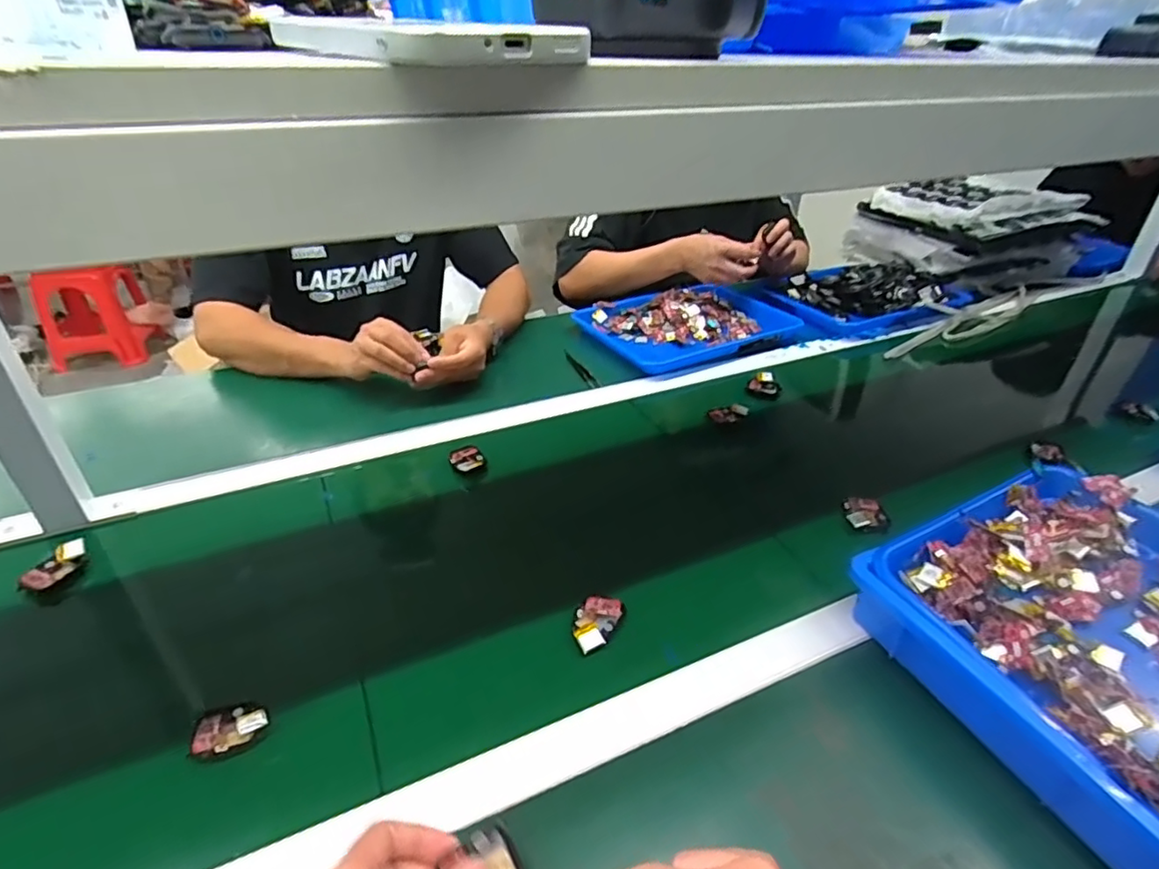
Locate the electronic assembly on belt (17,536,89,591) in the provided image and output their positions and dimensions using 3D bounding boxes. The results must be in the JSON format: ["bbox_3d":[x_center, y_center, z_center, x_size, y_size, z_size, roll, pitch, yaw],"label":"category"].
[{"bbox_3d":[-0.485,0.122,0.573,0.029,0.018,0.055,5,32,15],"label":"electronic assembly on belt"}]

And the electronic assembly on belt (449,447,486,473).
[{"bbox_3d":[-0.132,0.029,0.723,0.037,0.012,0.040,-14,38,-21],"label":"electronic assembly on belt"}]

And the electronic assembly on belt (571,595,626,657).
[{"bbox_3d":[0.012,0.162,0.528,0.038,0.012,0.059,16,38,19],"label":"electronic assembly on belt"}]

